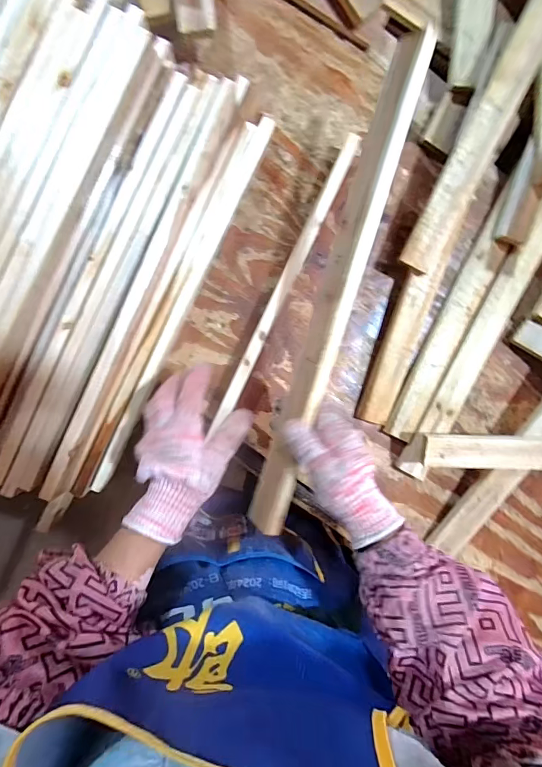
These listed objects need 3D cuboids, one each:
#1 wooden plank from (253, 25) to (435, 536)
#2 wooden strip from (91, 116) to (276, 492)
[{"bbox_3d":[0.063,-0.079,0.397,0.033,0.025,0.485,16,97,-7],"label":"wooden plank"},{"bbox_3d":[-0.111,-0.092,0.504,0.022,0.043,0.491,25,91,-7],"label":"wooden strip"}]

